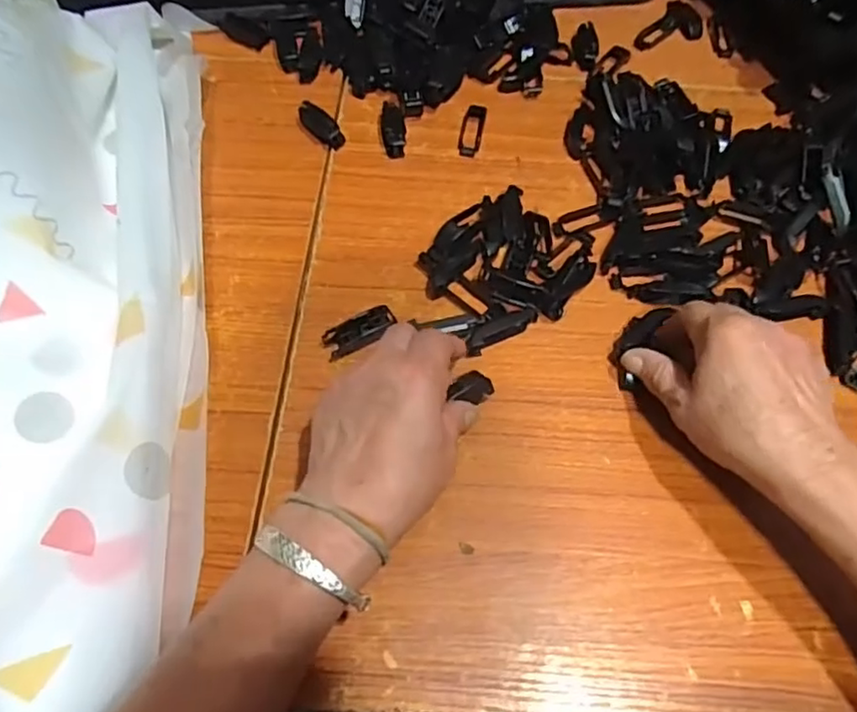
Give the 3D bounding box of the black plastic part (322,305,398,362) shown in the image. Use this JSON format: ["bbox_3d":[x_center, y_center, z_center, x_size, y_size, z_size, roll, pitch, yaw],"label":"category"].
[{"bbox_3d":[-0.046,-0.016,0.421,0.050,0.013,0.019,-27,66,-16],"label":"black plastic part"}]

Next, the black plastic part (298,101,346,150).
[{"bbox_3d":[-0.088,-0.188,0.512,0.016,0.017,0.047,-40,70,-20],"label":"black plastic part"}]

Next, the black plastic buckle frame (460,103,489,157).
[{"bbox_3d":[0.037,-0.188,0.521,0.018,0.007,0.054,11,67,1],"label":"black plastic buckle frame"}]

